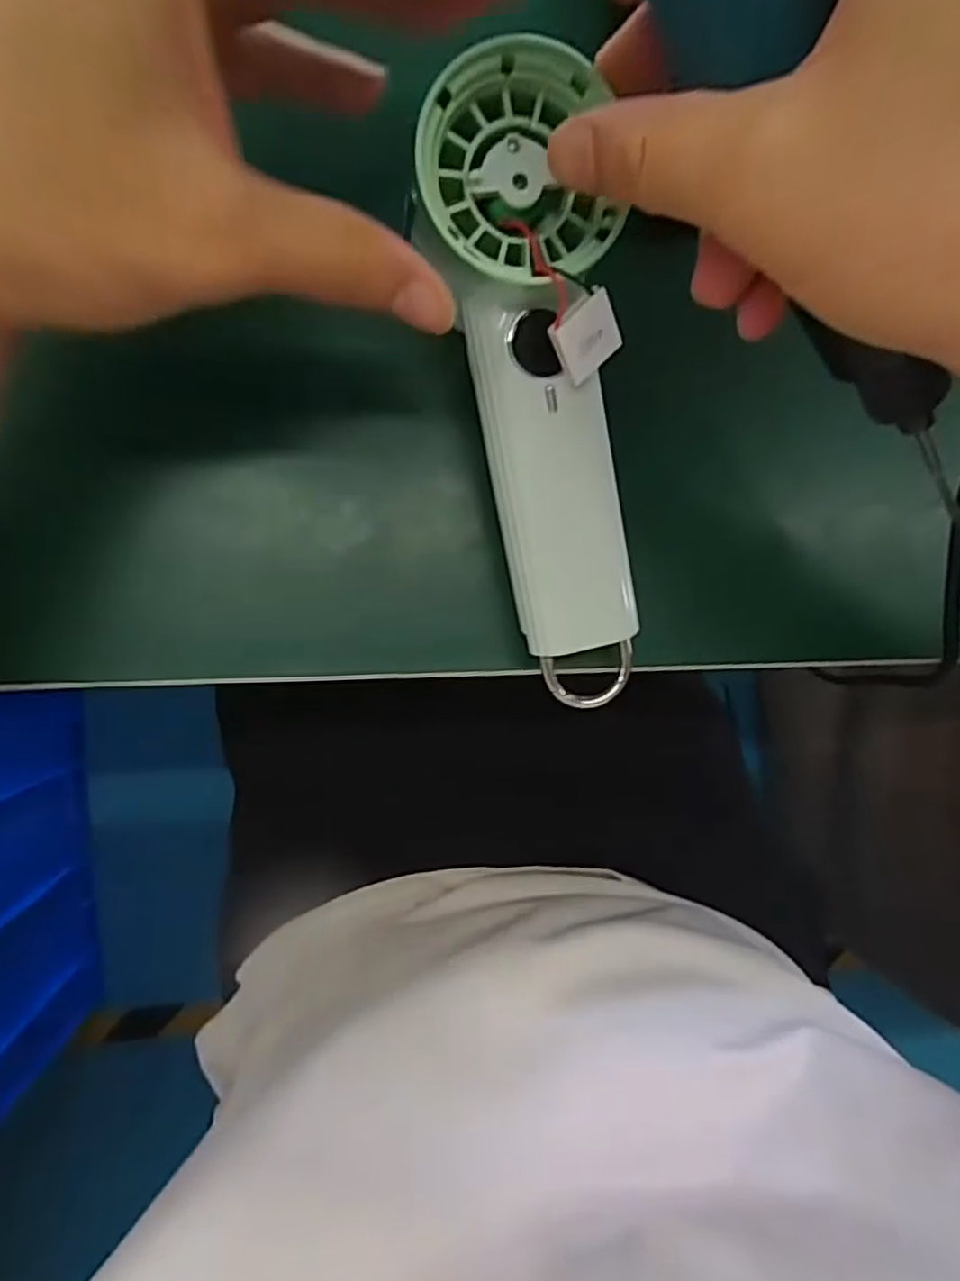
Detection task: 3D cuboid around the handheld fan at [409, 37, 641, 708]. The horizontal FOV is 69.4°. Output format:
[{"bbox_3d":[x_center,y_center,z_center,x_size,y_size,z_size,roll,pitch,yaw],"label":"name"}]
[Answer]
[{"bbox_3d":[0.020,-0.071,0.220,0.054,0.025,0.190,-14,109,-8],"label":"handheld fan"}]

